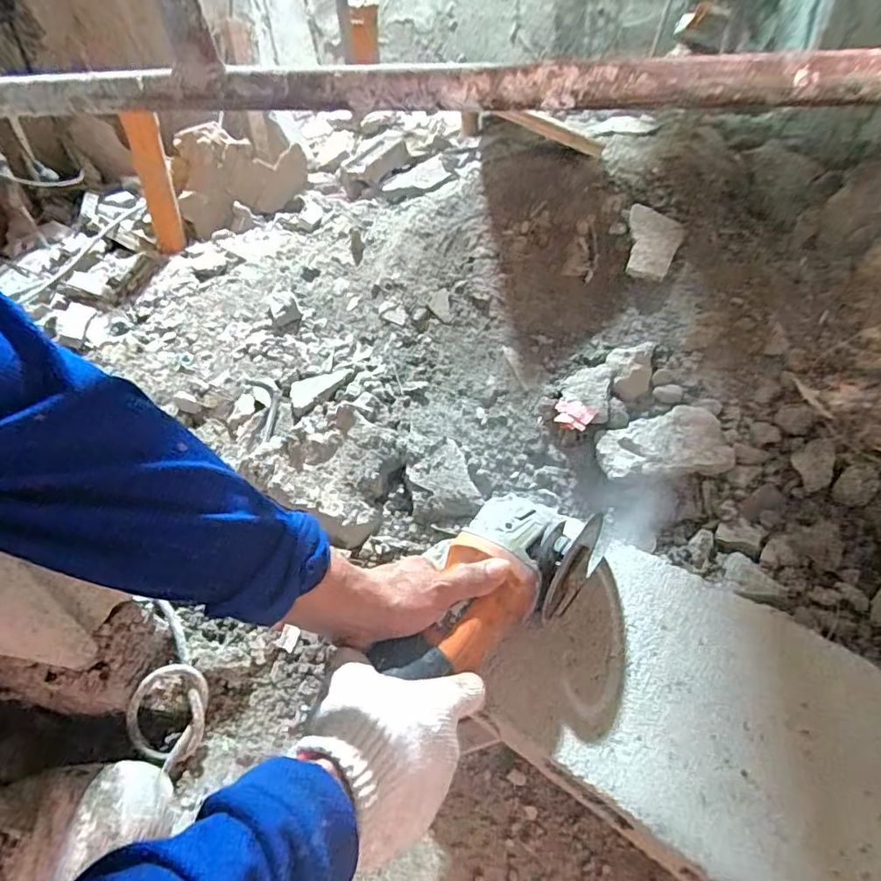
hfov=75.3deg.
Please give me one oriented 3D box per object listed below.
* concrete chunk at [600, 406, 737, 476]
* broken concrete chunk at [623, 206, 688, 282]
[{"bbox_3d":[0.266,0.004,0.686,0.146,0.034,0.083,-9,52,11],"label":"concrete chunk"},{"bbox_3d":[0.295,-0.281,0.808,0.080,0.009,0.104,26,82,13],"label":"broken concrete chunk"}]

